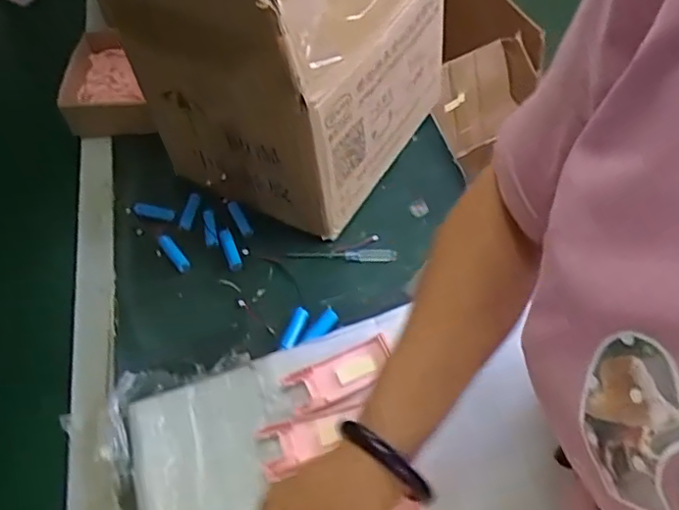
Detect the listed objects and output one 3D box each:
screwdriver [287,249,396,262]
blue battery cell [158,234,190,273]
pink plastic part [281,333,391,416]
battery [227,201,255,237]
[{"bbox_3d":[0.003,0.001,0.651,0.115,0.010,0.013,0,54,6],"label":"screwdriver"},{"bbox_3d":[-0.182,-0.004,0.666,0.013,0.010,0.057,-35,58,-19],"label":"blue battery cell"},{"bbox_3d":[0.000,0.108,0.549,0.097,0.012,0.039,-25,55,-12],"label":"pink plastic part"},{"bbox_3d":[-0.111,-0.041,0.676,0.012,0.011,0.053,-27,55,-13],"label":"battery"}]

